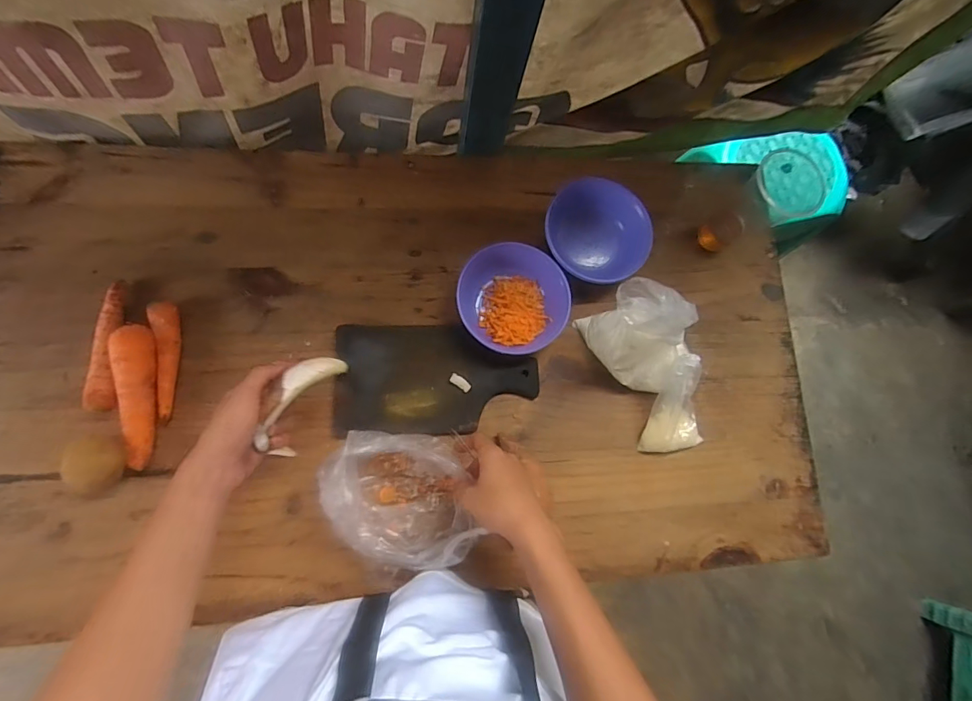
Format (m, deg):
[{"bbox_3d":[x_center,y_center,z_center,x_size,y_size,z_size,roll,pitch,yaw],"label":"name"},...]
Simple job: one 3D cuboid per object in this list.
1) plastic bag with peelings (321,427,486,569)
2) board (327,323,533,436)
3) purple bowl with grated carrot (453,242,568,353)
[{"bbox_3d":[-0.089,0.167,0.538,0.174,0.086,0.136,37,81,0],"label":"plastic bag with peelings"},{"bbox_3d":[-0.060,0.036,0.590,0.255,0.016,0.134,-1,84,-8],"label":"board"},{"bbox_3d":[0.035,-0.067,0.613,0.140,0.050,0.141,1,83,-5],"label":"purple bowl with grated carrot"}]

